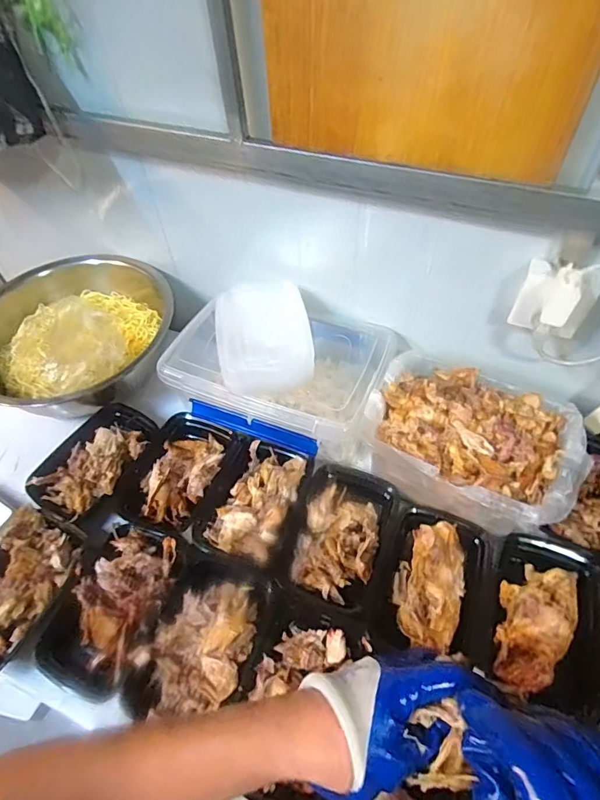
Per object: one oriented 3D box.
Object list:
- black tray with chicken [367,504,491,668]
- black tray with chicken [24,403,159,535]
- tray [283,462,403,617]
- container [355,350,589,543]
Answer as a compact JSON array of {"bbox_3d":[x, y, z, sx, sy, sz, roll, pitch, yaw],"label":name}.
[{"bbox_3d":[0.182,0.246,0.618,0.128,0.046,0.191,17,56,15],"label":"black tray with chicken"},{"bbox_3d":[-0.339,0.097,0.756,0.148,0.043,0.212,26,58,21],"label":"black tray with chicken"},{"bbox_3d":[0.062,0.191,0.666,0.133,0.045,0.201,14,55,14],"label":"tray"},{"bbox_3d":[0.238,0.061,0.649,0.283,0.153,0.203,22,57,19],"label":"container"}]

